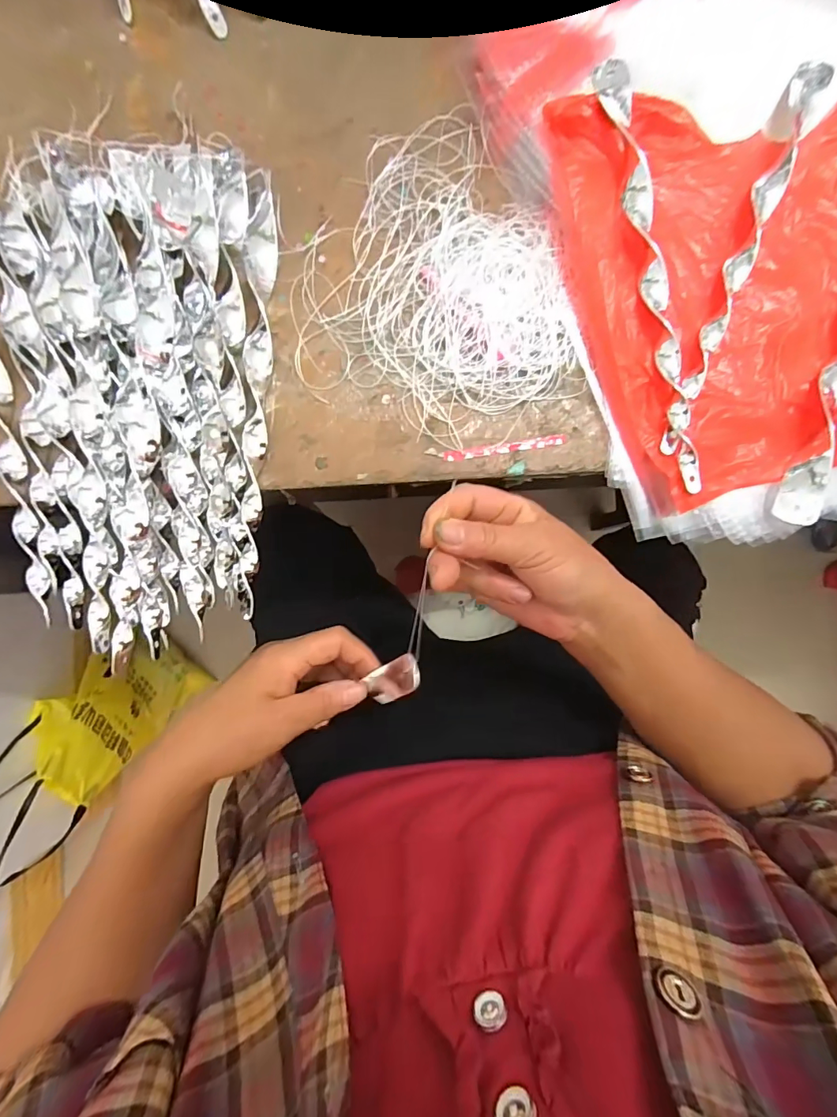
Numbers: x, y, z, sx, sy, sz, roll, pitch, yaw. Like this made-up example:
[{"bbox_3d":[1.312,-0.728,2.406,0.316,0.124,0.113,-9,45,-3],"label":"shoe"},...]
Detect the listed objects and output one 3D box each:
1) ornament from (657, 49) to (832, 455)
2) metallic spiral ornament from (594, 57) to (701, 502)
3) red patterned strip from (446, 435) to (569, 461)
[{"bbox_3d":[0.221,-0.204,0.305,0.022,0.011,0.289,21,86,1],"label":"ornament"},{"bbox_3d":[0.158,-0.190,0.302,0.021,0.015,0.291,-11,86,-1],"label":"metallic spiral ornament"},{"bbox_3d":[0.060,-0.076,0.313,0.084,0.004,0.008,-9,86,-1],"label":"red patterned strip"}]

